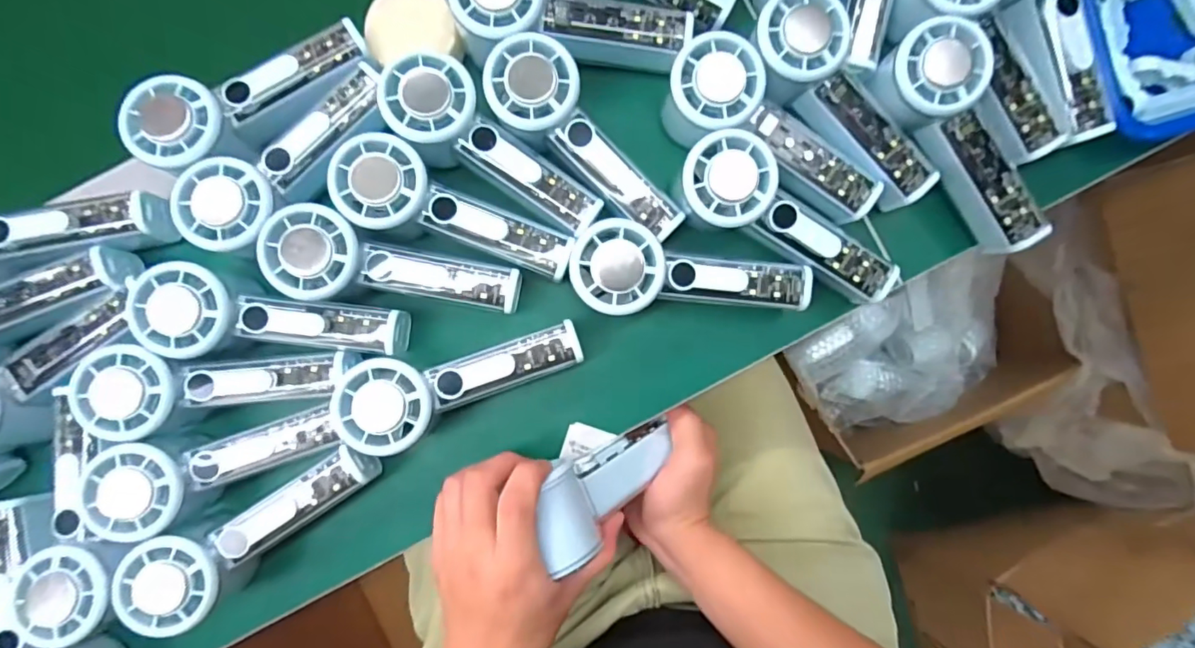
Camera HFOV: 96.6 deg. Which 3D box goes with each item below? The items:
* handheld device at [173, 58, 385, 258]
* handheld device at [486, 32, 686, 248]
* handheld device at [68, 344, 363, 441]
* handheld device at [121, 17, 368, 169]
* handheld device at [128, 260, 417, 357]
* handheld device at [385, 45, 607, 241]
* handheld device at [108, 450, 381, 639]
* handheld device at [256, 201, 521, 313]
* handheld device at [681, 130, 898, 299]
[{"bbox_3d":[-0.196,-0.104,0.344,0.051,0.034,0.146,42,75,3],"label":"handheld device"},{"bbox_3d":[-0.007,-0.113,0.335,0.149,0.027,0.053,43,88,-12],"label":"handheld device"},{"bbox_3d":[-0.237,0.041,0.346,0.152,0.062,0.057,-4,87,1],"label":"handheld device"},{"bbox_3d":[-0.219,-0.147,0.346,0.146,0.037,0.052,-33,87,-14],"label":"handheld device"},{"bbox_3d":[-0.205,-0.001,0.342,0.158,0.042,0.057,7,87,-14],"label":"handheld device"},{"bbox_3d":[-0.067,-0.111,0.343,0.150,0.029,0.052,34,88,-13],"label":"handheld device"},{"bbox_3d":[-0.218,0.133,0.349,0.153,0.055,0.050,-32,87,-15],"label":"handheld device"},{"bbox_3d":[-0.127,-0.035,0.342,0.154,0.035,0.053,10,87,-13],"label":"handheld device"},{"bbox_3d":[0.121,-0.065,0.336,0.150,0.027,0.054,30,88,-14],"label":"handheld device"}]

